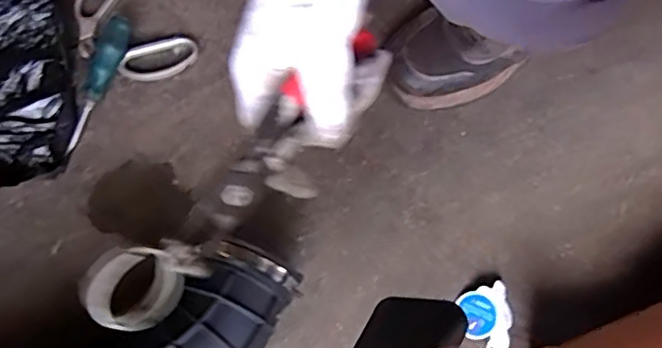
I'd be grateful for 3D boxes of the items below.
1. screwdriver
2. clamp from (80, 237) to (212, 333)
[{"bbox_3d":[-0.251,-0.097,0.623,0.021,0.022,0.151,20,86,8],"label":"screwdriver"},{"bbox_3d":[-0.103,0.060,0.324,0.015,0.055,0.060,24,65,40],"label":"clamp"}]

